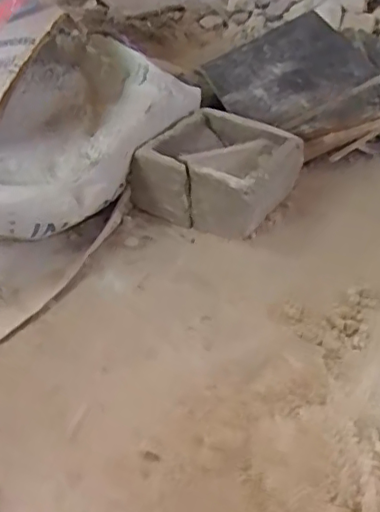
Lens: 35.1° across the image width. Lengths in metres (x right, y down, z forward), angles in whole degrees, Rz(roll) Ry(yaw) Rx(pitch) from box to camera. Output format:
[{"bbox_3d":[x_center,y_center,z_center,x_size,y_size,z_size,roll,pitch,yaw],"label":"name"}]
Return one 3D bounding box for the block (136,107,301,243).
[{"bbox_3d":[0.046,-0.133,0.948,0.191,0.103,0.203,26,48,23],"label":"block"}]

